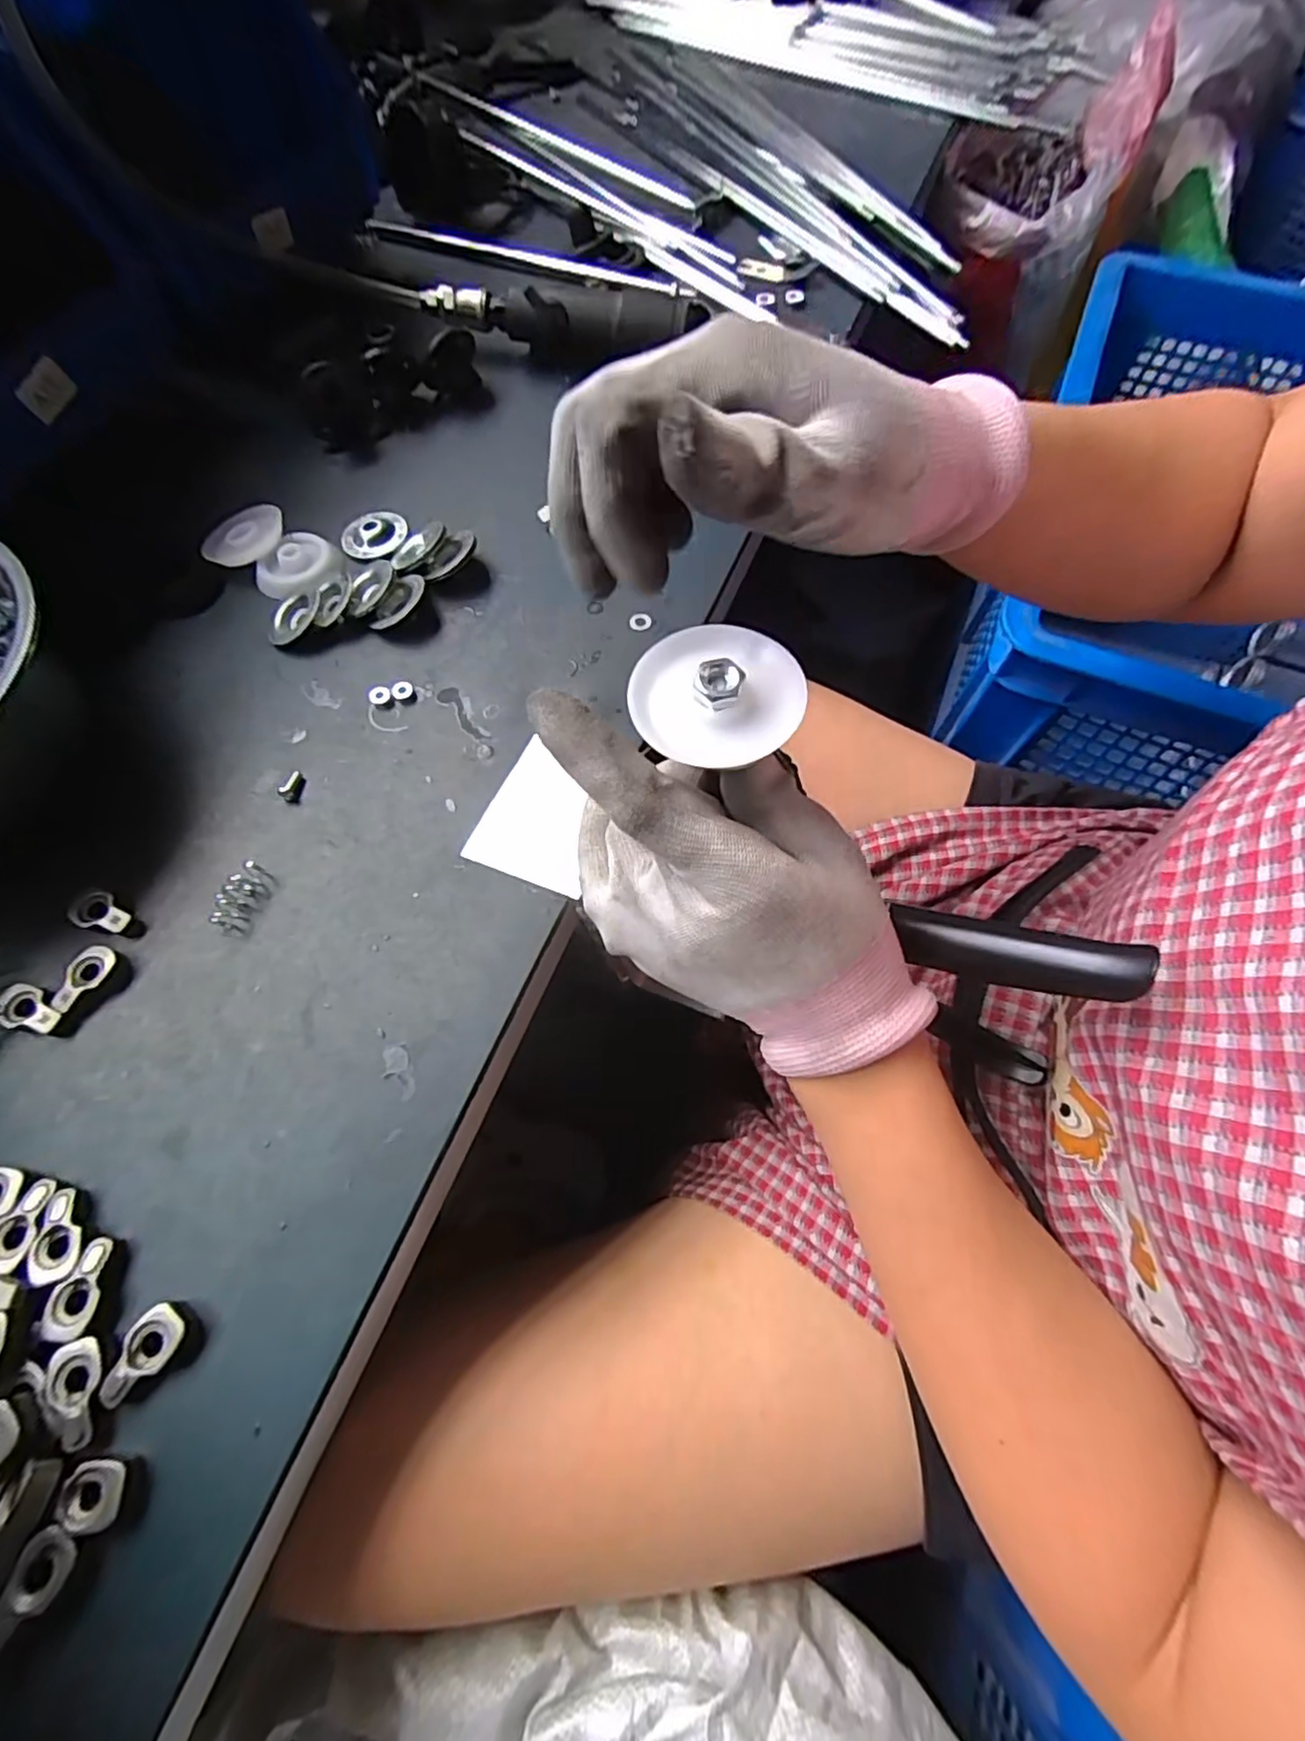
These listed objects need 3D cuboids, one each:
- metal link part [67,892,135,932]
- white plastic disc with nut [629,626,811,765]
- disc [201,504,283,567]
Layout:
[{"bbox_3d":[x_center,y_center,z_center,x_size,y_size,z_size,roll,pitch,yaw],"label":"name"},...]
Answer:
[{"bbox_3d":[-0.241,0.019,0.283,0.027,0.008,0.016,17,68,8],"label":"metal link part"},{"bbox_3d":[0.018,-0.052,0.184,0.048,0.011,0.048,0,66,1],"label":"white plastic disc with nut"},{"bbox_3d":[-0.244,-0.199,0.385,0.047,0.008,0.047,0,66,1],"label":"disc"}]

